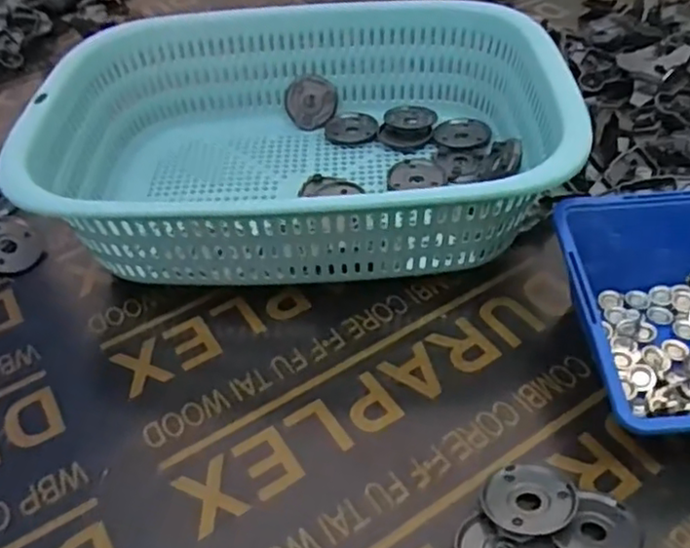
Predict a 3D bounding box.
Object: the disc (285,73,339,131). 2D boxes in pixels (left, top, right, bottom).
[{"bbox_3d":[-0.028,-0.141,0.542,0.041,0.006,0.043,-1,97,-7],"label":"disc"}]

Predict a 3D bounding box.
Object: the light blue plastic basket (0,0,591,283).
[{"bbox_3d":[-0.027,-0.094,0.461,0.336,0.094,0.243,-2,45,2],"label":"light blue plastic basket"}]

